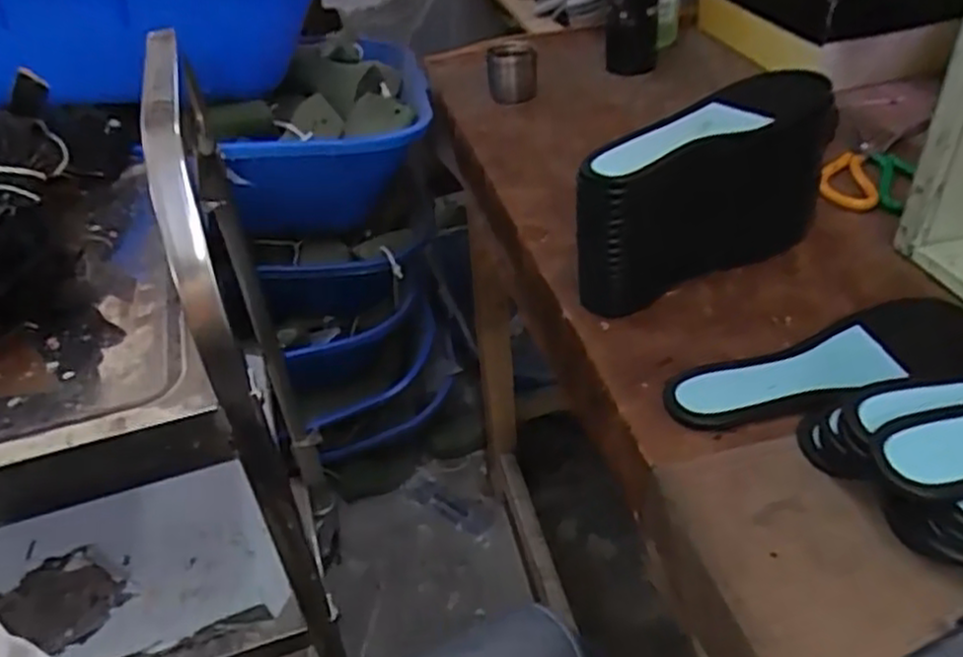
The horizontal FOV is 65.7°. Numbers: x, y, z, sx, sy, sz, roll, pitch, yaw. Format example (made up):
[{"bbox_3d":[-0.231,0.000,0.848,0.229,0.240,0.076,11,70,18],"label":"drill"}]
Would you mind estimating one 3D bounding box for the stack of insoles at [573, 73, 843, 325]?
[{"bbox_3d":[0.179,-0.107,0.611,0.240,0.129,0.087,-29,44,-25],"label":"stack of insoles"}]

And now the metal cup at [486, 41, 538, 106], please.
[{"bbox_3d":[0.039,-0.315,0.929,0.060,0.067,0.064,-4,39,3],"label":"metal cup"}]

